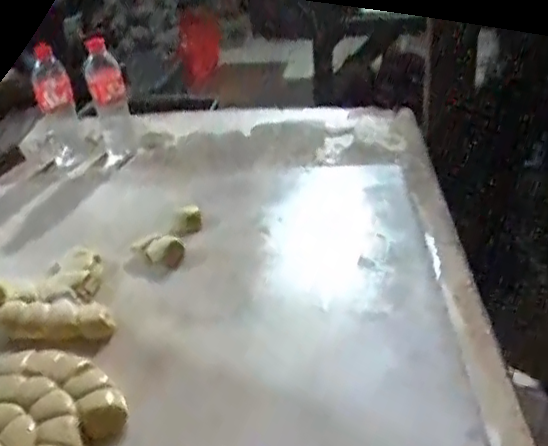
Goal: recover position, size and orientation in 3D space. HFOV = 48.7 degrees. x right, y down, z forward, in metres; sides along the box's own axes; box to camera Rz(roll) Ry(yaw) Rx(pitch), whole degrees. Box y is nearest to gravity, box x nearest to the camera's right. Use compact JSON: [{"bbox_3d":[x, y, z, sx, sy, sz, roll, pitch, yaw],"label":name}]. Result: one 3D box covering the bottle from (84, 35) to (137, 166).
[{"bbox_3d":[-0.314,-0.231,1.168,0.070,0.227,0.070,-14,34,-15],"label":"bottle"}]

